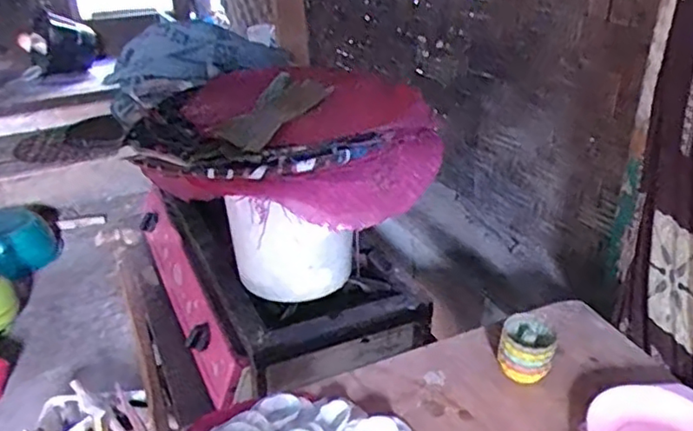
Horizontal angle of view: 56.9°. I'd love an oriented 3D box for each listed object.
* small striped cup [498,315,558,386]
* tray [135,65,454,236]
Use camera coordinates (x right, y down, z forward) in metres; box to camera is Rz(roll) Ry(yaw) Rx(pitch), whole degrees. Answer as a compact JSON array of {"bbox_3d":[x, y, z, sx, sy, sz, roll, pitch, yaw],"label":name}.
[{"bbox_3d":[0.218,0.165,0.776,0.063,0.065,0.067,10,31,18],"label":"small striped cup"},{"bbox_3d":[-0.075,-0.112,0.945,0.407,0.109,0.390,-1,28,1],"label":"tray"}]

